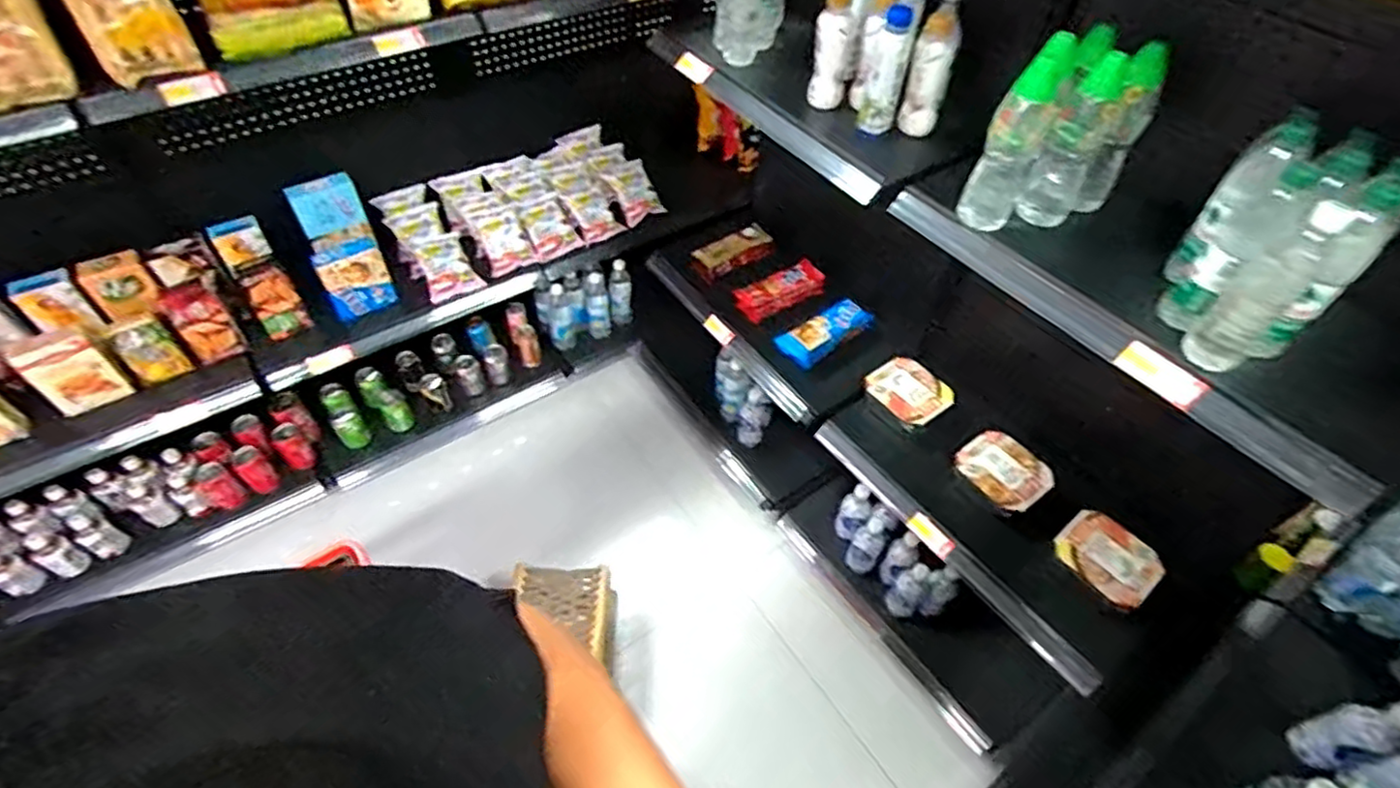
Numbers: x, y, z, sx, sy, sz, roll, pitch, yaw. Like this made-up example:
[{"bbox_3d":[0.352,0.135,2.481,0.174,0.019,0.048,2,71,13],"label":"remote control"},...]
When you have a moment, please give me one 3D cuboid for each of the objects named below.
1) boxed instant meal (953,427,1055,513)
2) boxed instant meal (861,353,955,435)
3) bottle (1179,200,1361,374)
[{"bbox_3d":[0.607,0.151,1.327,0.153,0.059,0.164,-34,59,-27],"label":"boxed instant meal"},{"bbox_3d":[0.455,-0.009,1.437,0.146,0.055,0.164,-31,58,-26],"label":"boxed instant meal"},{"bbox_3d":[0.636,-0.114,0.758,0.063,0.224,0.061,-33,59,-27],"label":"bottle"}]

